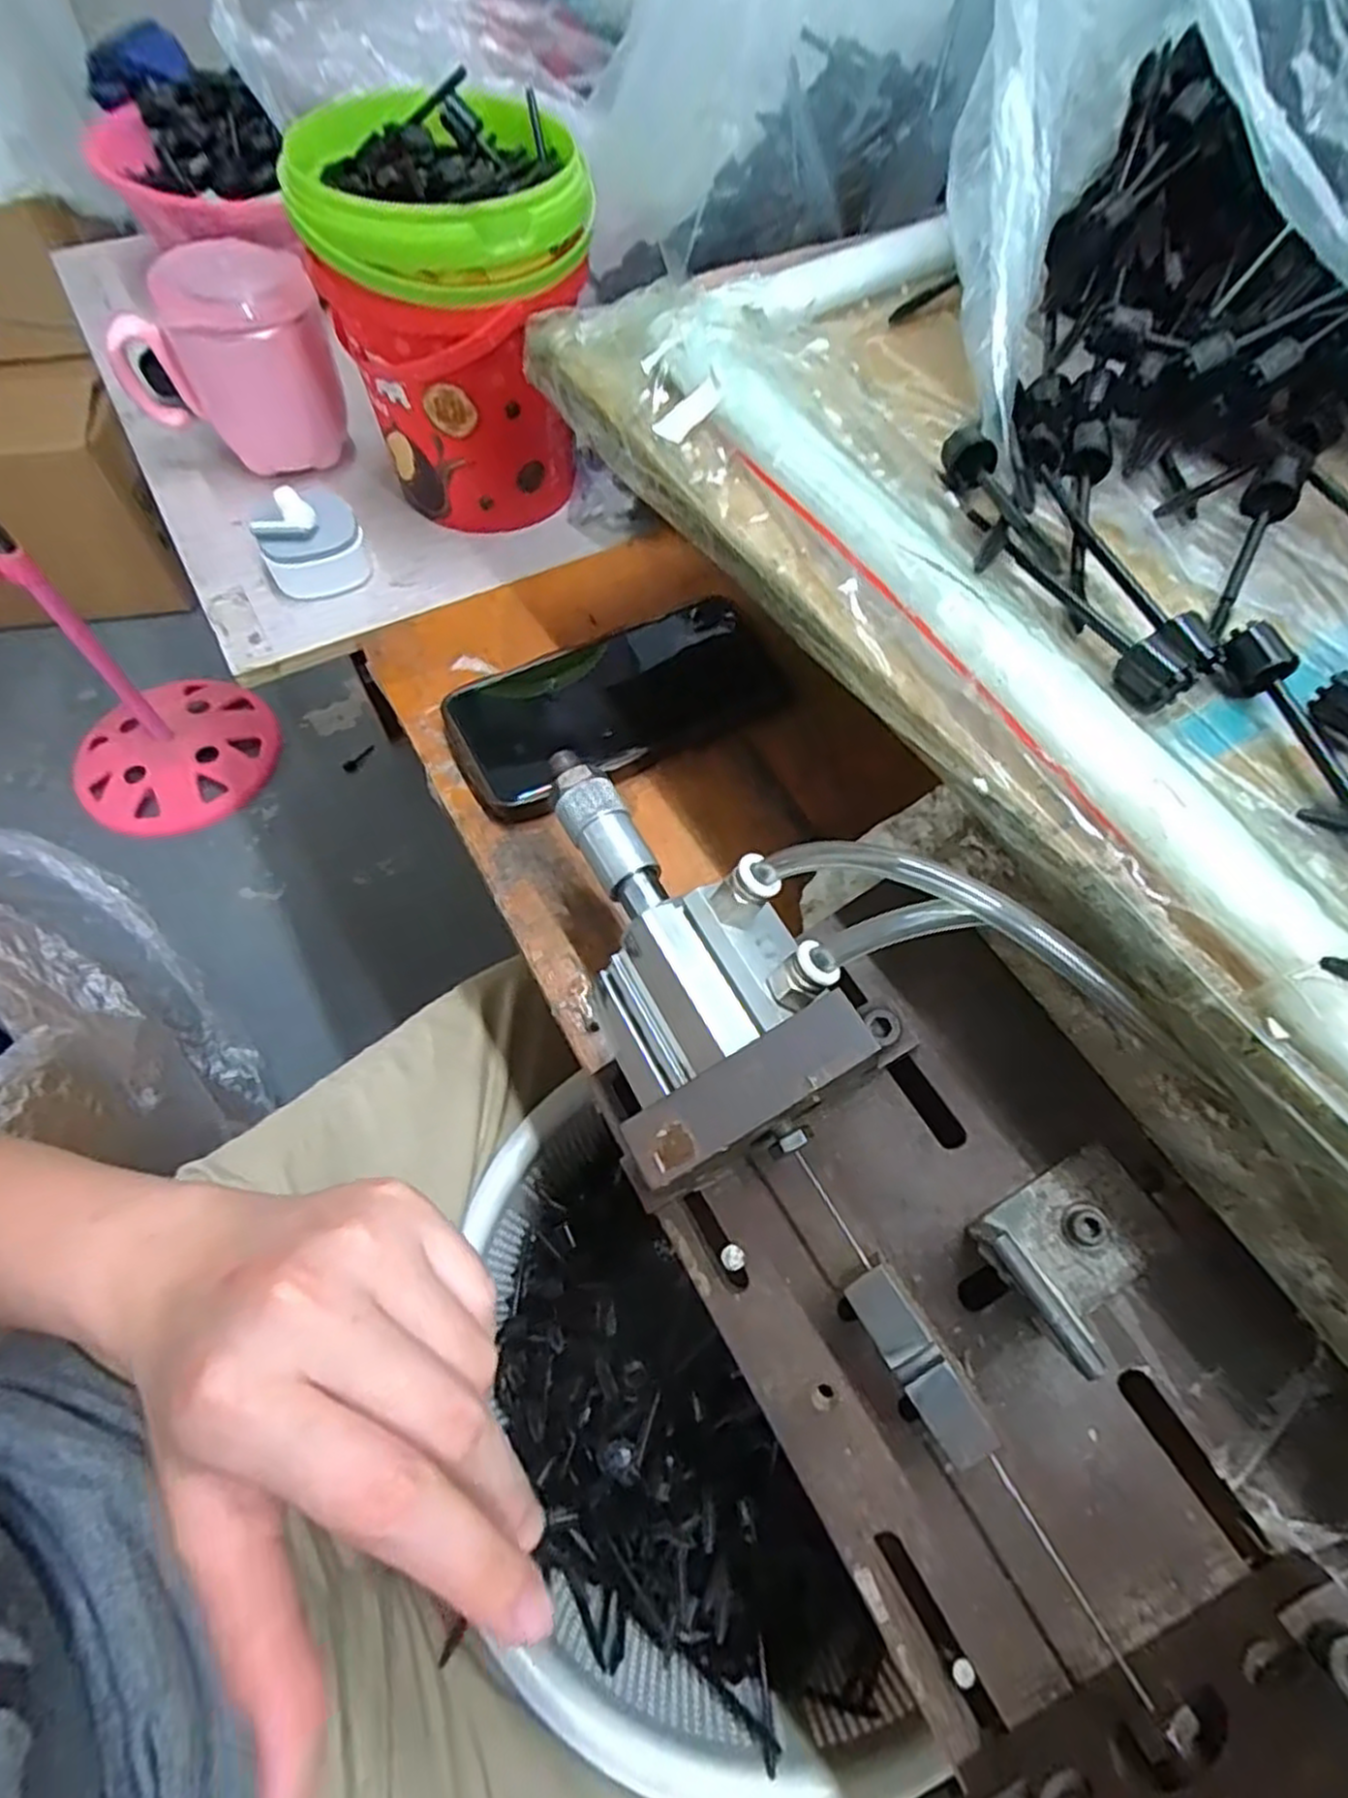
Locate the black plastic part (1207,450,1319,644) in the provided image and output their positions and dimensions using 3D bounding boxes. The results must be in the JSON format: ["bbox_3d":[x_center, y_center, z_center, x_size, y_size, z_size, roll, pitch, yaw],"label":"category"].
[{"bbox_3d":[0.181,-0.114,0.237,0.014,0.014,0.078,33,65,14],"label":"black plastic part"}]

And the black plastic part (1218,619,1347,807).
[{"bbox_3d":[0.173,-0.038,0.198,0.012,0.014,0.084,-16,64,-11],"label":"black plastic part"}]

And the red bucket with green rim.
[{"bbox_3d":[-0.111,-0.294,0.401,0.121,0.155,0.111,1,62,-2],"label":"red bucket with green rim"}]

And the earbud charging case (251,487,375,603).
[{"bbox_3d":[-0.199,-0.200,0.412,0.052,0.046,0.055,-21,65,-14],"label":"earbud charging case"}]

